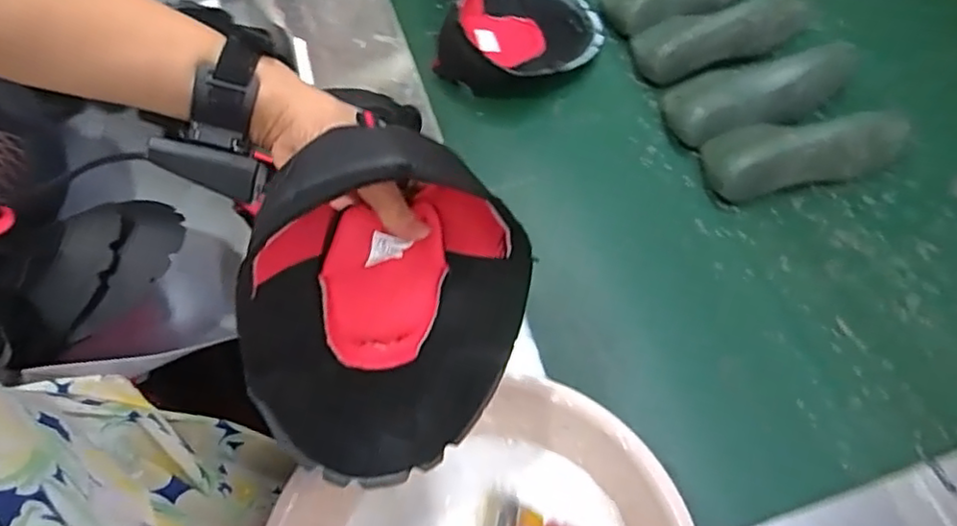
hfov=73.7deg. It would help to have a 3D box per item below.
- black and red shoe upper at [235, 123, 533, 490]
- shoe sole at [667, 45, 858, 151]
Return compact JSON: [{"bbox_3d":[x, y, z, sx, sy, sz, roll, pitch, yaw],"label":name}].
[{"bbox_3d":[-0.065,0.029,0.411,0.193,0.216,0.095,-40,34,-6],"label":"black and red shoe upper"},{"bbox_3d":[0.362,-0.226,0.809,0.244,0.073,0.108,-19,63,-8],"label":"shoe sole"}]

